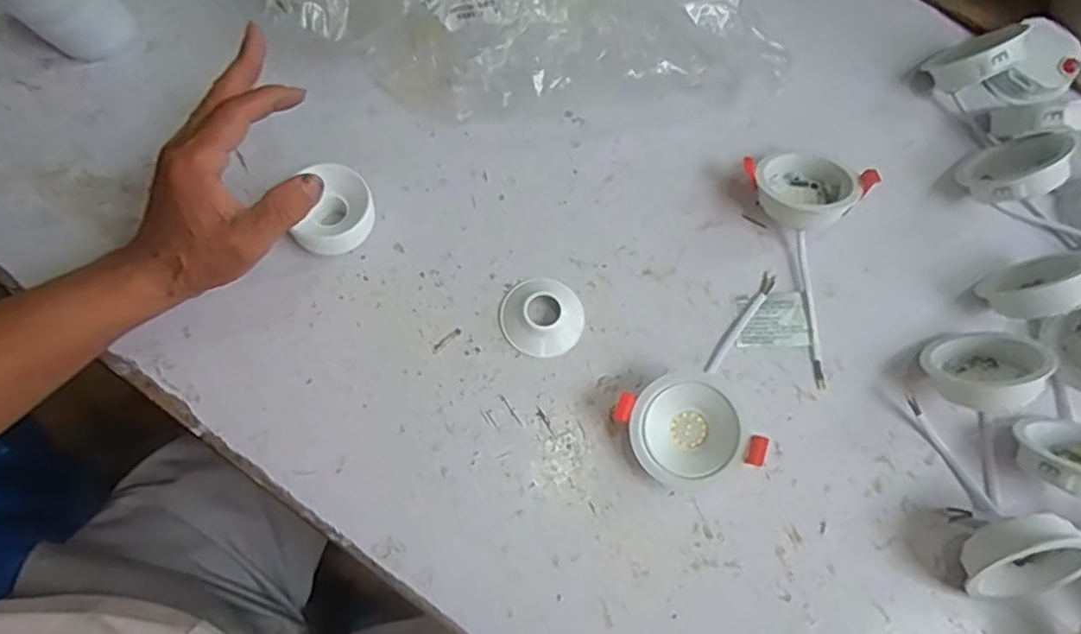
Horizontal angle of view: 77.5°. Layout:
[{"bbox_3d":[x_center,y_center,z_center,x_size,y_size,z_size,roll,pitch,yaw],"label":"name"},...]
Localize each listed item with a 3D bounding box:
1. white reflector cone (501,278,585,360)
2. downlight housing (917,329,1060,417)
[{"bbox_3d":[0.001,-0.002,0.463,0.055,0.014,0.055,1,69,-3],"label":"white reflector cone"},{"bbox_3d":[0.293,0.027,0.444,0.076,0.058,0.053,-37,77,-15],"label":"downlight housing"}]

